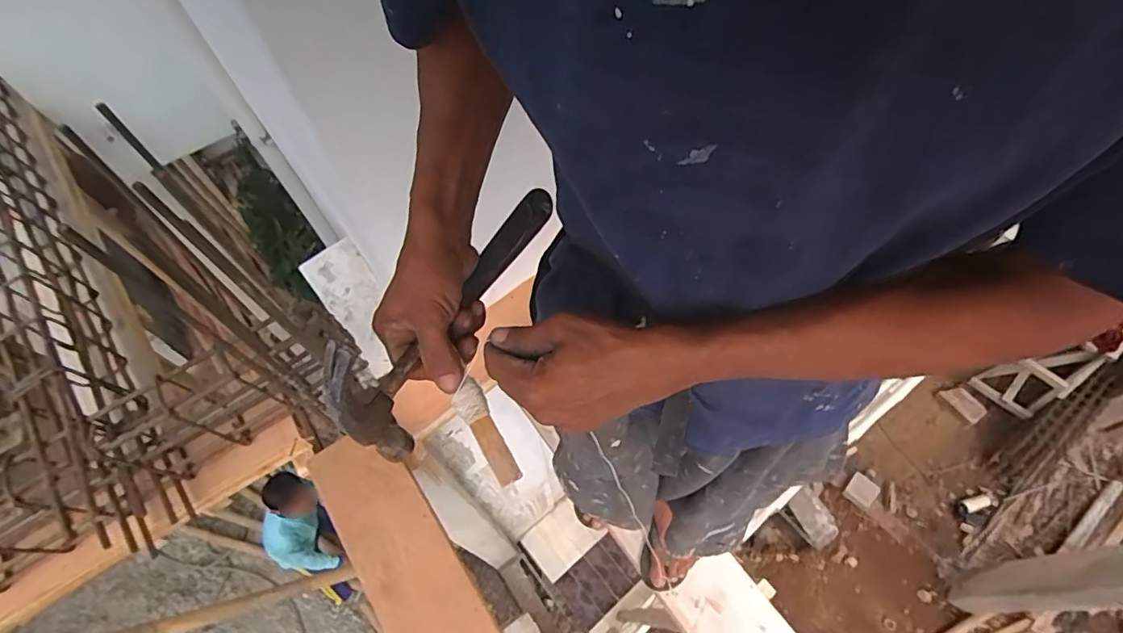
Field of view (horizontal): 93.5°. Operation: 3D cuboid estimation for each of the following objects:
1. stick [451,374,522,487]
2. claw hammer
[{"bbox_3d":[-0.057,0.088,0.398,0.022,0.007,0.084,-28,97,-16],"label":"stick"},{"bbox_3d":[-0.083,-0.016,0.412,0.042,0.110,0.248,27,70,16],"label":"claw hammer"}]

